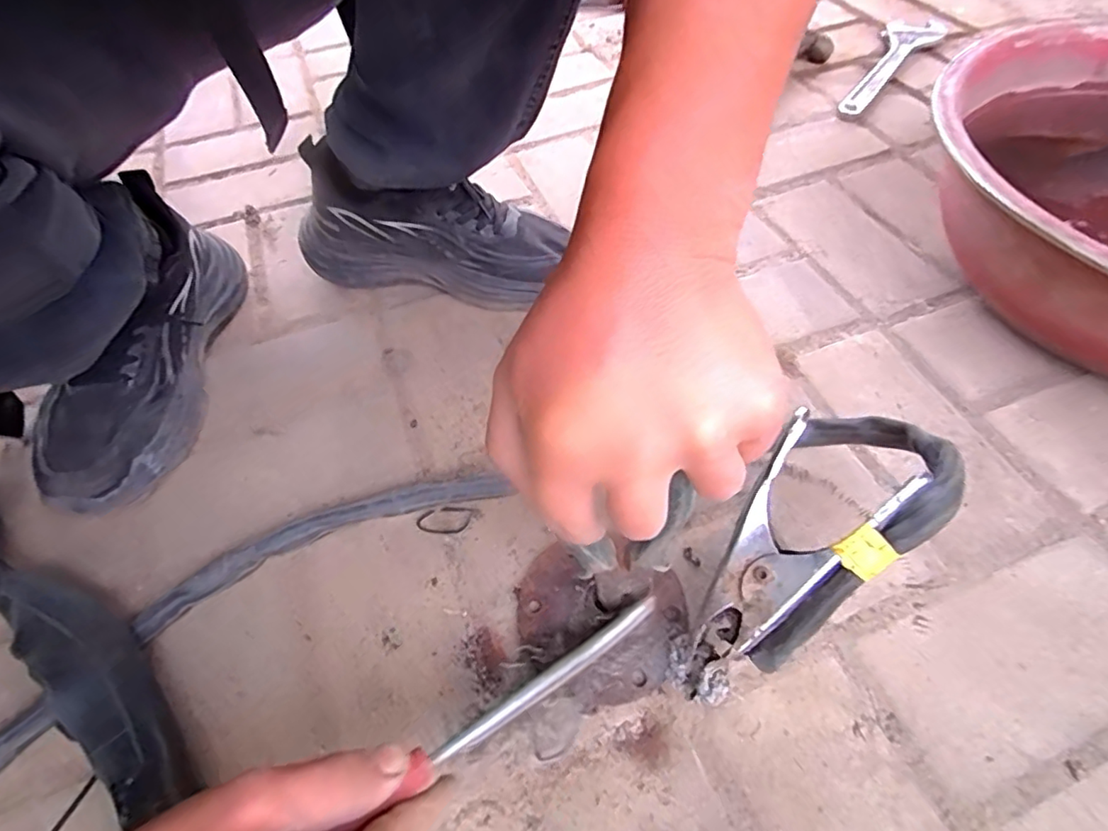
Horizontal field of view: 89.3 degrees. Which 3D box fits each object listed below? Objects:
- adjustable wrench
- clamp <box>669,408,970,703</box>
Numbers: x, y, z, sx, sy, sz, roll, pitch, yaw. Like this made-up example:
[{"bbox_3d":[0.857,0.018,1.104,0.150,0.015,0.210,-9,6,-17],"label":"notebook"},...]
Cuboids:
[{"bbox_3d":[0.439,-0.465,0.735,0.068,0.016,0.283,31,63,21],"label":"adjustable wrench"},{"bbox_3d":[0.148,0.072,0.318,0.085,0.106,0.202,28,62,20],"label":"clamp"}]

